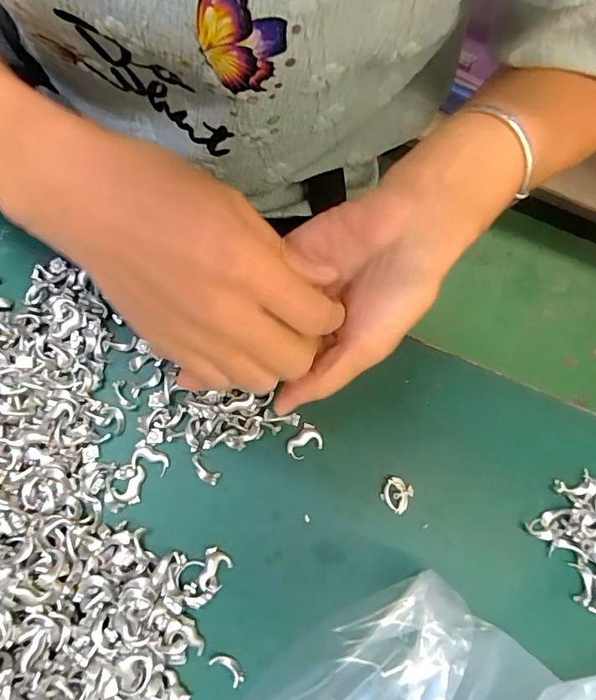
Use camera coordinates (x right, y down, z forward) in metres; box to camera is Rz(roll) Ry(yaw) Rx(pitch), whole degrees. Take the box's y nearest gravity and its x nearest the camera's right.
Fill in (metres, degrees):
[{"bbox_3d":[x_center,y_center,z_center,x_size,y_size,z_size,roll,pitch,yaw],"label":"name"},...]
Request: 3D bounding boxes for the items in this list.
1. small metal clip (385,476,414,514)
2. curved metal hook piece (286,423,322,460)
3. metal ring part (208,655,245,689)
[{"bbox_3d":[0.055,0.080,0.264,0.015,0.004,0.016,29,77,6],"label":"small metal clip"},{"bbox_3d":[0.004,0.053,0.270,0.015,0.004,0.020,39,79,8],"label":"curved metal hook piece"},{"bbox_3d":[-0.036,0.162,0.244,0.018,0.005,0.009,38,78,8],"label":"metal ring part"}]

